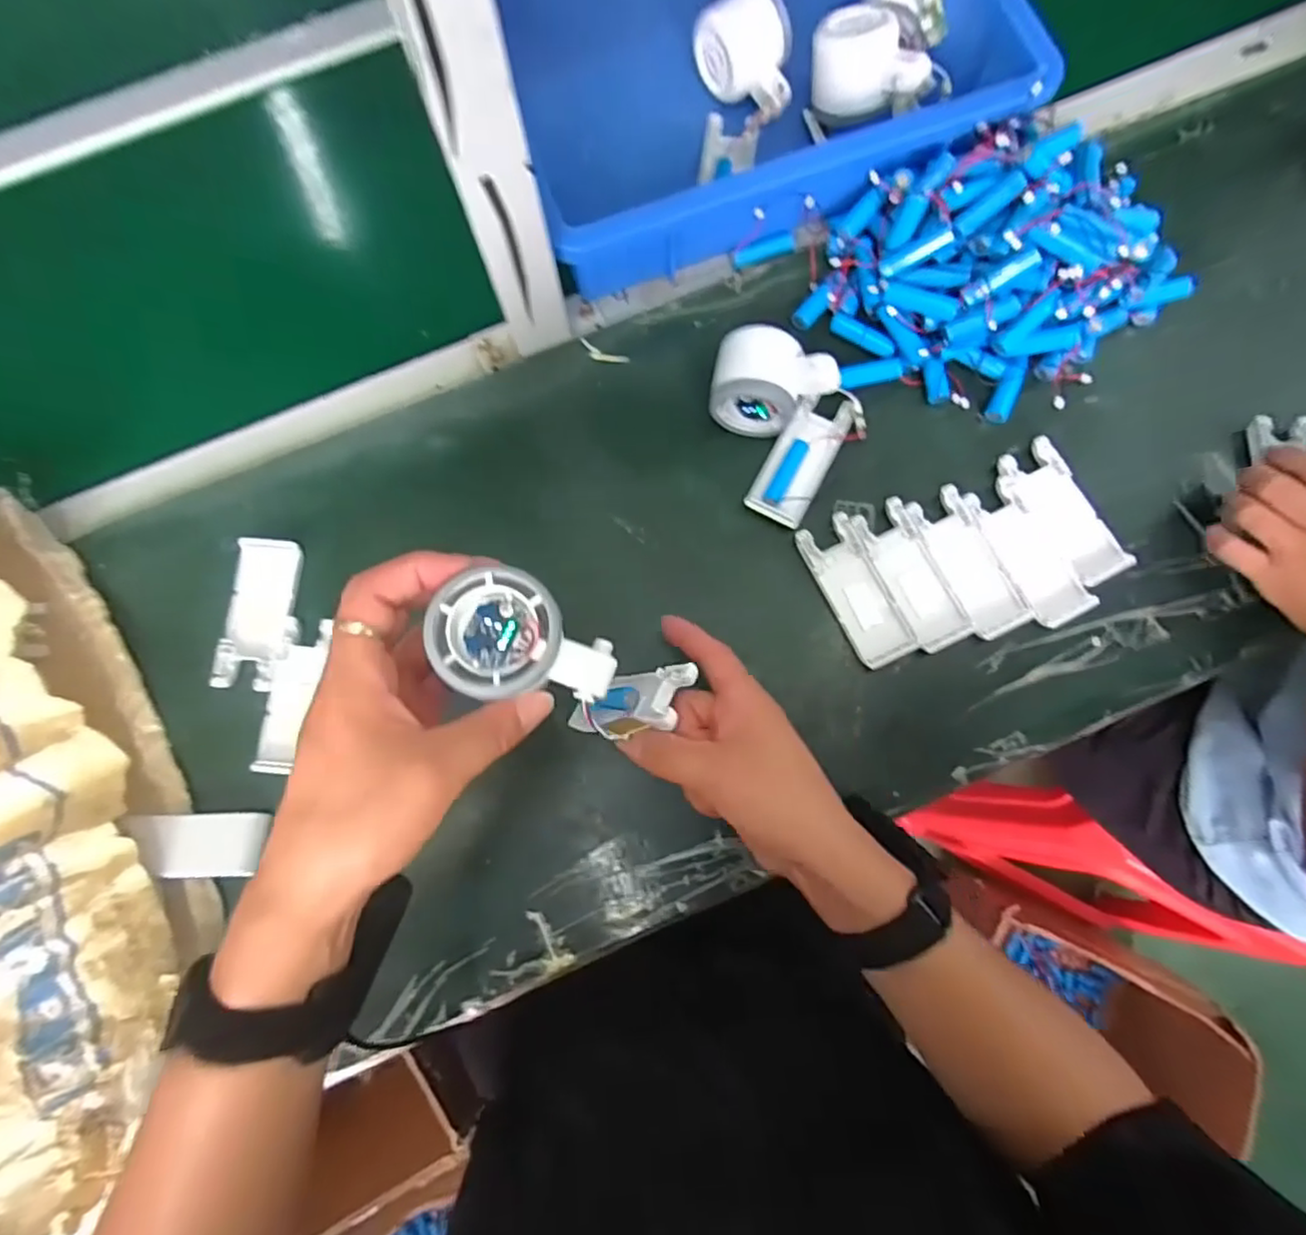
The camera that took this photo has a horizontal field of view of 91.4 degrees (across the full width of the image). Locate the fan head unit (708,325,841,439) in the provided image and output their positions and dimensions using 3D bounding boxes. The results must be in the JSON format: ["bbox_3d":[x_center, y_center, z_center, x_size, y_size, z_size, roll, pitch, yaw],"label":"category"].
[{"bbox_3d":[0.081,-0.162,0.443,0.082,0.055,0.057,1,79,1],"label":"fan head unit"}]

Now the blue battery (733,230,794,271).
[{"bbox_3d":[0.084,-0.277,0.480,0.047,0.012,0.012,-22,80,-3],"label":"blue battery"}]

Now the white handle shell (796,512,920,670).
[{"bbox_3d":[0.138,-0.018,0.432,0.039,0.010,0.103,-26,80,-4],"label":"white handle shell"}]

